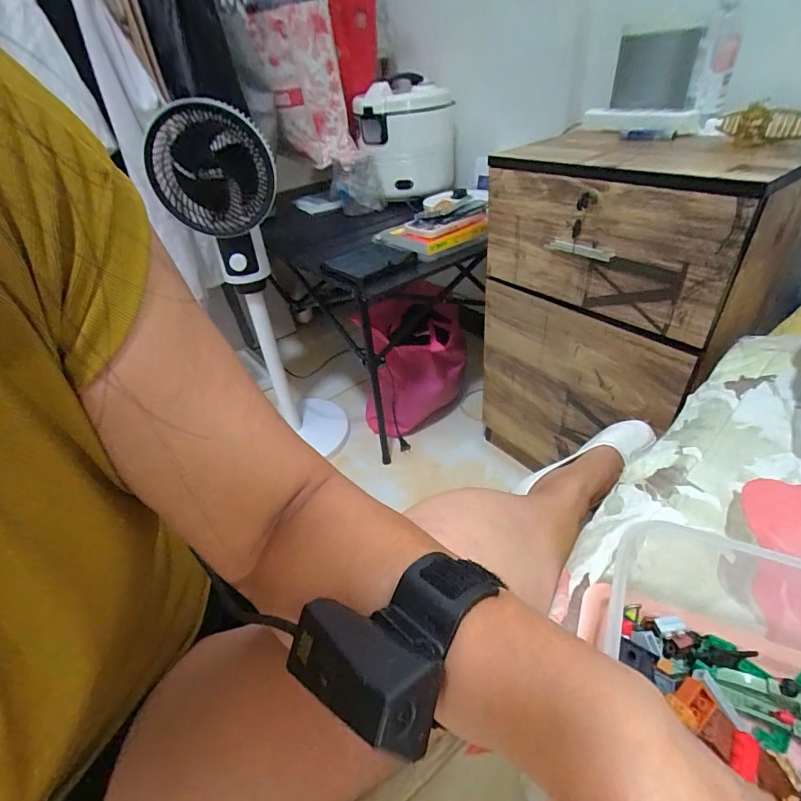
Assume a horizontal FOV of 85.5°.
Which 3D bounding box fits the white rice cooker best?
[{"bbox_3d":[0.016,-0.686,1.145,0.256,0.250,0.251,-7,38,0],"label":"white rice cooker"}]

